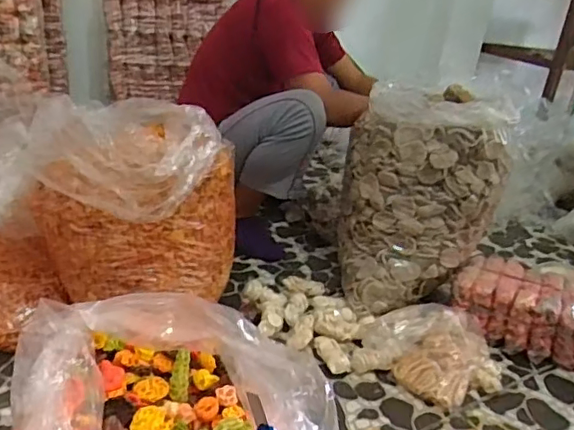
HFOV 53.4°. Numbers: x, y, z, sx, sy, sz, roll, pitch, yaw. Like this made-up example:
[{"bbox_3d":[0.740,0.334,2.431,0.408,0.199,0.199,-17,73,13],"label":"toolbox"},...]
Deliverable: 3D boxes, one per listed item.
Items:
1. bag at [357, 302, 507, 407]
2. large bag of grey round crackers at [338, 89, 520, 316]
[{"bbox_3d":[0.319,0.292,1.252,0.299,0.115,0.215,19,27,22],"label":"bag"},{"bbox_3d":[0.305,-0.044,1.320,0.307,0.456,0.232,3,26,-11],"label":"large bag of grey round crackers"}]

